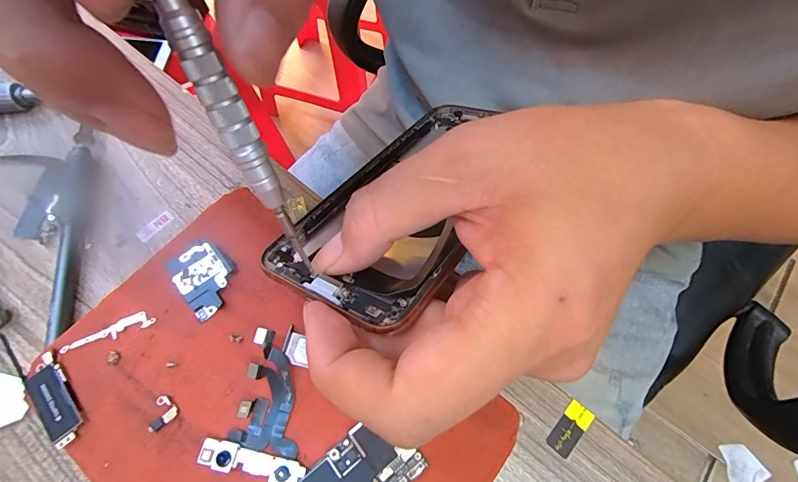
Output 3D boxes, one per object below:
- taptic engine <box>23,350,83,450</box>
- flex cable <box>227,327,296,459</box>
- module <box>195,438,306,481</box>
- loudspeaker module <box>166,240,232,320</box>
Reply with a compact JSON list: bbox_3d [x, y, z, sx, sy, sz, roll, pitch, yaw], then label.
[{"bbox_3d":[-0.127,0.058,0.146,0.013,0.004,0.035,-39,74,-16],"label":"taptic engine"},{"bbox_3d":[-0.046,0.056,0.146,0.023,0.008,0.040,10,66,2],"label":"flex cable"},{"bbox_3d":[-0.051,0.077,0.137,0.036,0.004,0.009,13,66,3],"label":"module"},{"bbox_3d":[-0.081,0.015,0.164,0.022,0.005,0.030,-37,72,-17],"label":"loudspeaker module"}]

